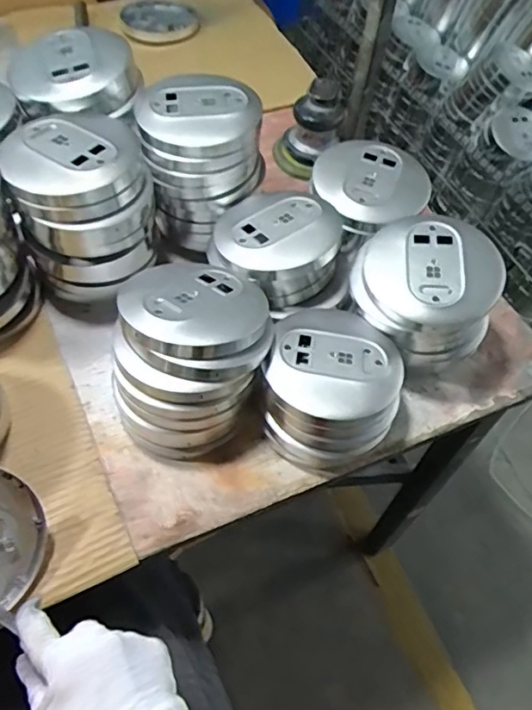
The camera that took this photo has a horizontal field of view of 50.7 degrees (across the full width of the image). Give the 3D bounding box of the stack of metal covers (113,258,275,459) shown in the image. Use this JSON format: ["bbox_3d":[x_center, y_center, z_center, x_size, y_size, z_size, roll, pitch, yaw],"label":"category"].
[{"bbox_3d":[-0.070,0.000,0.548,0.138,0.132,0.168,16,56,10],"label":"stack of metal covers"}]

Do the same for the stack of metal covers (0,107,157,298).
[{"bbox_3d":[-0.197,-0.164,0.615,0.138,0.158,0.151,-17,59,-16],"label":"stack of metal covers"}]

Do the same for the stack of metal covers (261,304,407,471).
[{"bbox_3d":[0.064,0.029,0.569,0.133,0.082,0.149,5,56,-1],"label":"stack of metal covers"}]

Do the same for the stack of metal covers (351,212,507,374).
[{"bbox_3d":[0.170,-0.067,0.605,0.153,0.113,0.132,27,58,13],"label":"stack of metal covers"}]

